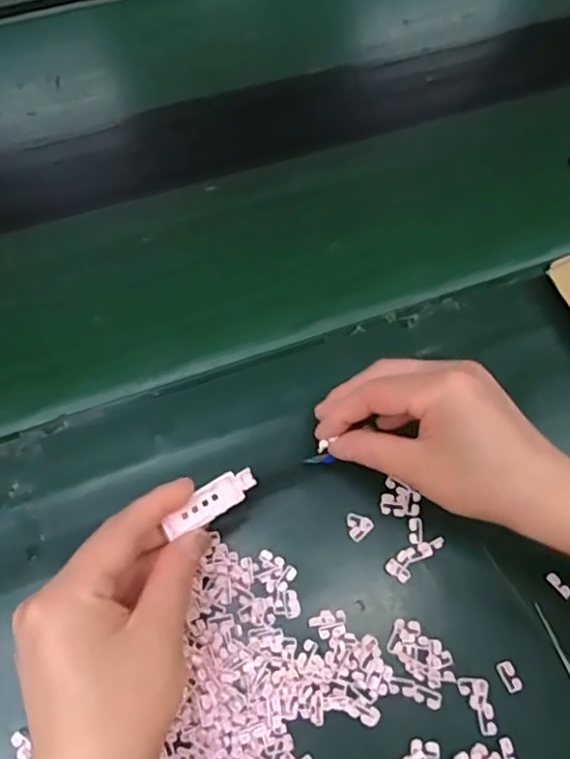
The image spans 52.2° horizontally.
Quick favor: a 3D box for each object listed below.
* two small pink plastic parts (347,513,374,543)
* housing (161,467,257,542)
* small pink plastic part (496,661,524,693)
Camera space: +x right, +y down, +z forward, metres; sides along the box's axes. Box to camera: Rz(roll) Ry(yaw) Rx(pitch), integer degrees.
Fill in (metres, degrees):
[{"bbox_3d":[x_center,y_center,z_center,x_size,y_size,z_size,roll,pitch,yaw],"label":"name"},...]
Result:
[{"bbox_3d":[0.044,0.088,0.350,0.015,0.004,0.016,0,64,0],"label":"two small pink plastic parts"},{"bbox_3d":[-0.038,0.062,0.299,0.051,0.005,0.017,-30,66,-30],"label":"housing"},{"bbox_3d":[0.125,0.164,0.321,0.009,0.004,0.016,-22,69,-10],"label":"small pink plastic part"}]

